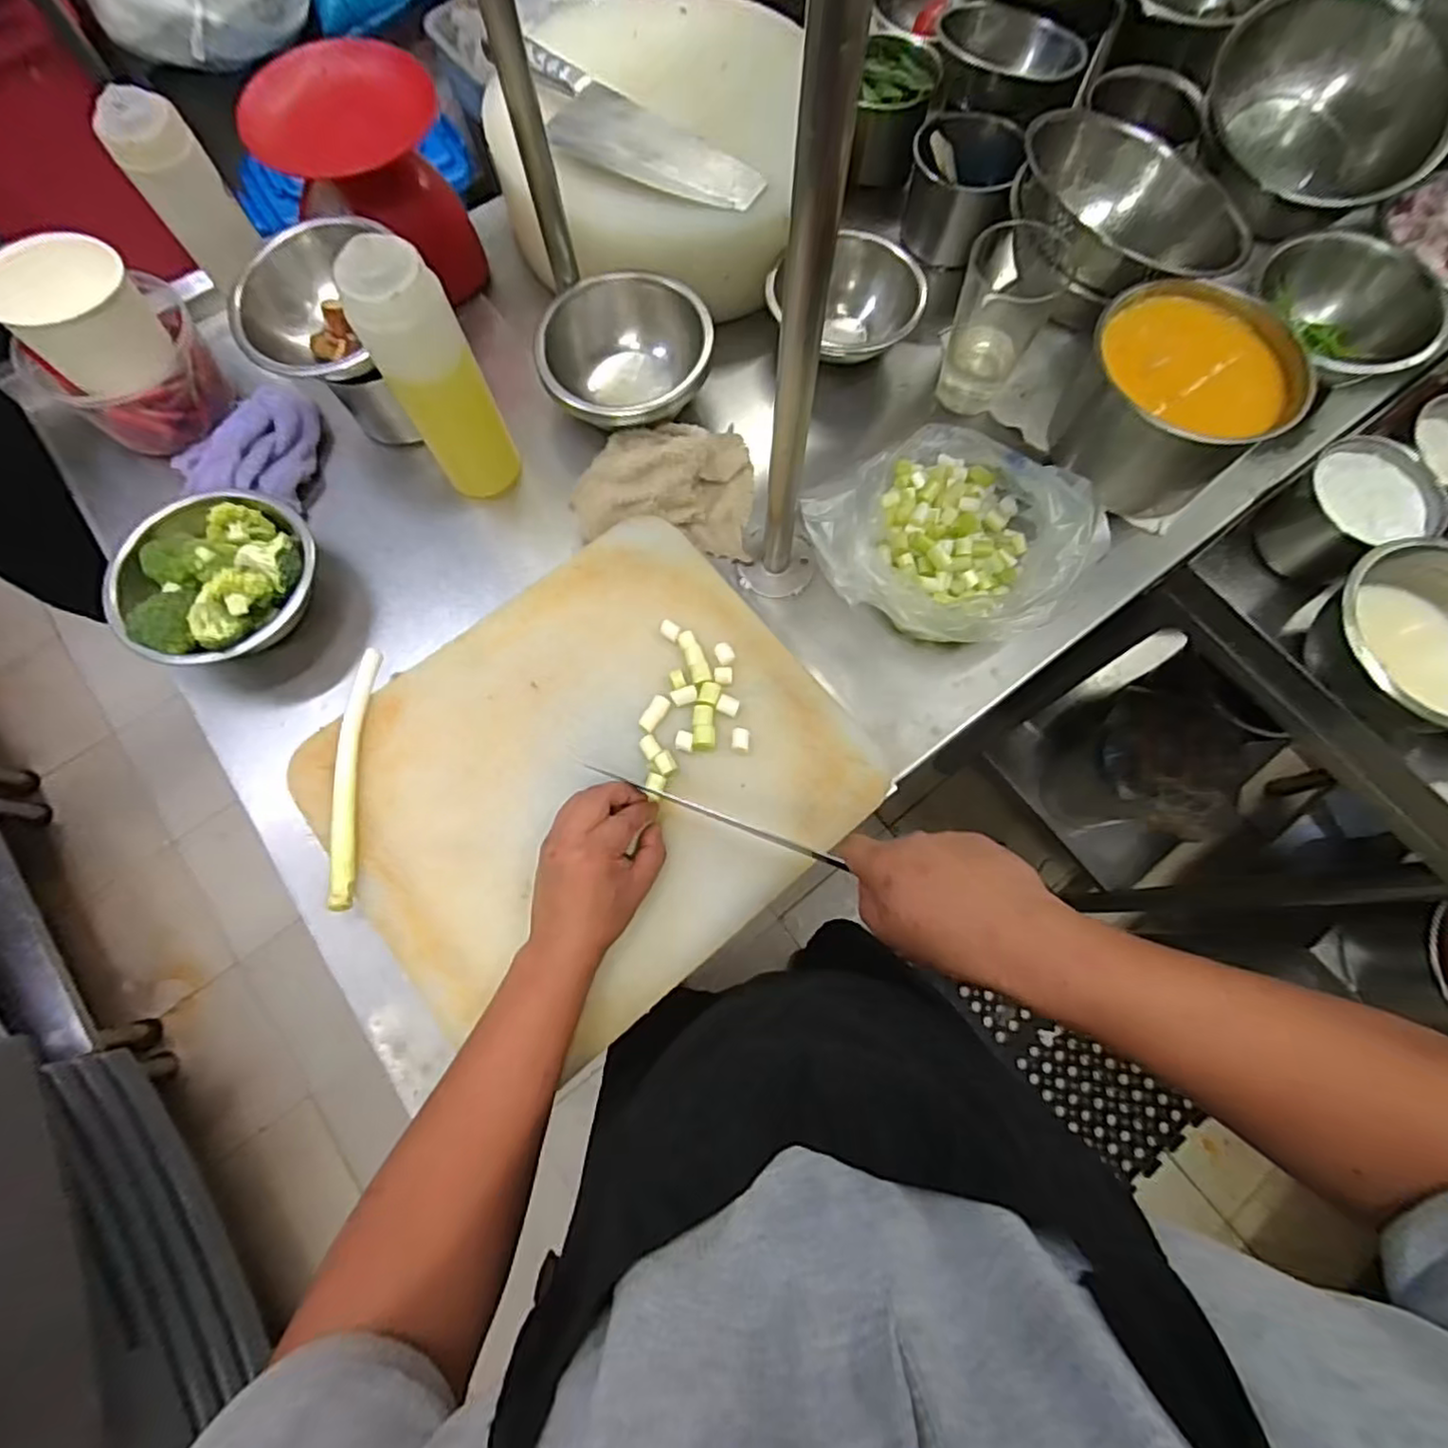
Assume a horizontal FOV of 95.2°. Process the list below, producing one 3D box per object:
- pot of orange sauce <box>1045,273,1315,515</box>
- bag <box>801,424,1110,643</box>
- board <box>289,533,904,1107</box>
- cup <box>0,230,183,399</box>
[{"bbox_3d":[0.402,-0.293,0.603,0.170,0.113,0.144,36,76,10],"label":"pot of orange sauce"},{"bbox_3d":[0.201,-0.168,0.574,0.209,0.080,0.198,38,76,11],"label":"bag"},{"bbox_3d":[-0.103,0.034,0.535,0.393,0.036,0.350,-34,76,-10],"label":"board"},{"bbox_3d":[-0.554,-0.353,0.575,0.090,0.087,0.099,0,73,0],"label":"cup"}]

